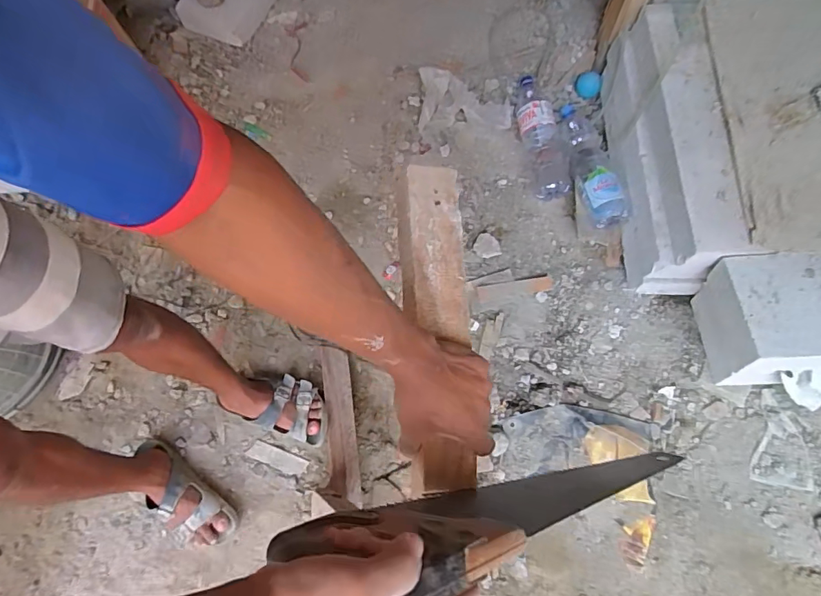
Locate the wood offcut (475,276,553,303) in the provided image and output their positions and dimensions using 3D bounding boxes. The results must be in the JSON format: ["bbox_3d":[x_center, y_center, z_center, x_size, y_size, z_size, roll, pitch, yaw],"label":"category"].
[{"bbox_3d":[0.243,-0.023,1.109,0.174,0.012,0.043,-9,72,-1],"label":"wood offcut"}]

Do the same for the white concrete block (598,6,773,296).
[{"bbox_3d":[0.555,-0.328,1.068,0.165,0.243,0.617,-3,74,4],"label":"white concrete block"}]

